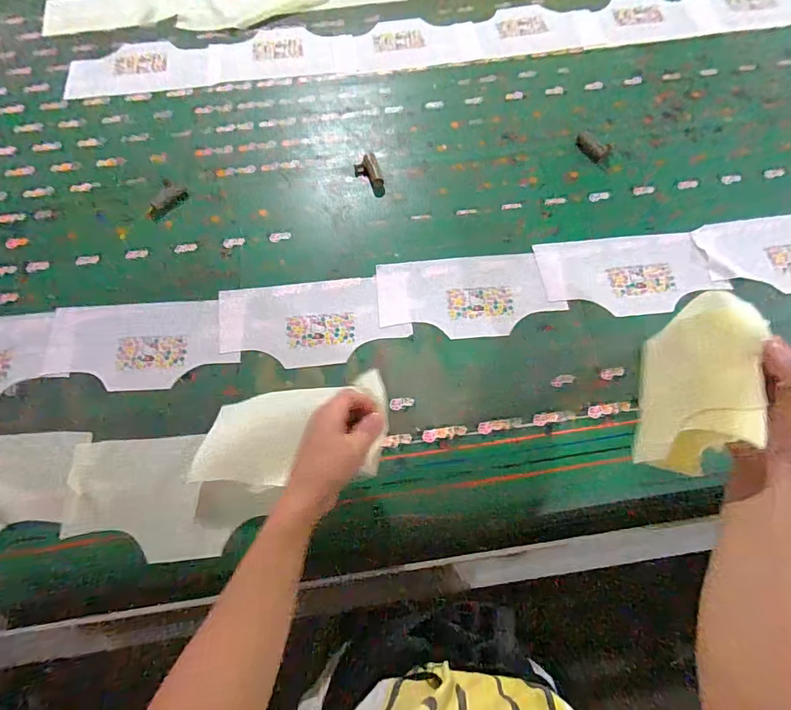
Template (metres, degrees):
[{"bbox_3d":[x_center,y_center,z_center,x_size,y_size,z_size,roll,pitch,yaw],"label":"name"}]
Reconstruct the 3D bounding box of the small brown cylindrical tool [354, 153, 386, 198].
[{"bbox_3d":[-0.044,-0.306,0.765,0.043,0.020,0.077,-12,71,-4],"label":"small brown cylindrical tool"}]

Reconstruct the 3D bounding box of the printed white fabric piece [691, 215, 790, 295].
[{"bbox_3d":[0.616,-0.162,0.712,0.246,0.011,0.146,-7,64,1],"label":"printed white fabric piece"}]

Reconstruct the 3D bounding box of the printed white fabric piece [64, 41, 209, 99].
[{"bbox_3d":[-0.501,-0.562,0.871,0.266,0.010,0.131,-8,70,-3],"label":"printed white fabric piece"}]

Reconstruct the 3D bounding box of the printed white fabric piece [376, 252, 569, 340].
[{"bbox_3d":[0.108,-0.091,0.688,0.267,0.011,0.131,-4,70,-2],"label":"printed white fabric piece"}]

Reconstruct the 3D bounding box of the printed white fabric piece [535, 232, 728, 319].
[{"bbox_3d":[0.366,-0.125,0.701,0.271,0.010,0.132,-4,73,-1],"label":"printed white fabric piece"}]

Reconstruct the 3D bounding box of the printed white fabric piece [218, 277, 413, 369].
[{"bbox_3d":[-0.125,-0.049,0.677,0.272,0.012,0.133,-7,73,-3],"label":"printed white fabric piece"}]

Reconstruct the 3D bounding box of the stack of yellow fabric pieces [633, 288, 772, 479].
[{"bbox_3d":[0.307,0.038,0.480,0.055,0.172,0.166,7,71,5],"label":"stack of yellow fabric pieces"}]

